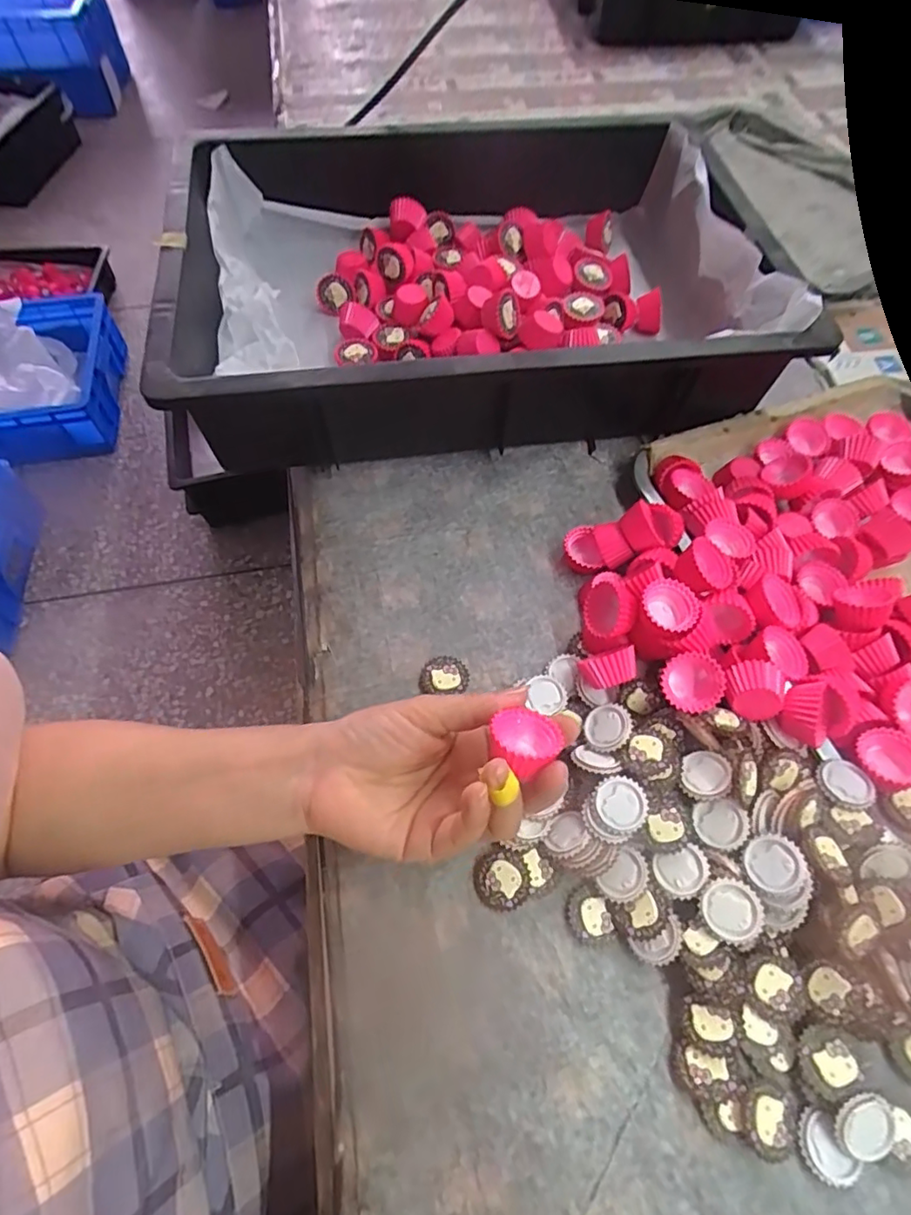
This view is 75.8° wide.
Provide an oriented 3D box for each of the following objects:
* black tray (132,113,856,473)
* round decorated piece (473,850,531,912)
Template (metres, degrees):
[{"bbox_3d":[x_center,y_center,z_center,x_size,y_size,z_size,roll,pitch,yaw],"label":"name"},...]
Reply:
[{"bbox_3d":[-0.001,-0.297,0.492,0.425,0.098,0.398,-9,62,-5],"label":"black tray"},{"bbox_3d":[0.024,0.143,0.306,0.027,0.010,0.028,0,62,0],"label":"round decorated piece"}]

